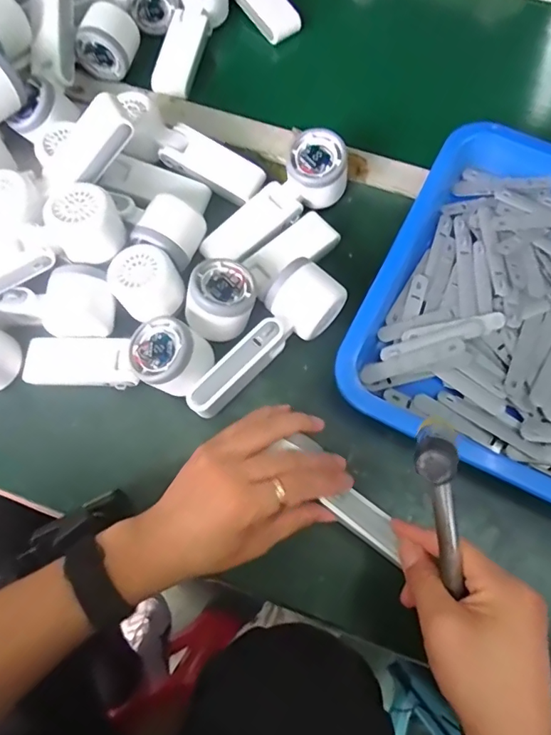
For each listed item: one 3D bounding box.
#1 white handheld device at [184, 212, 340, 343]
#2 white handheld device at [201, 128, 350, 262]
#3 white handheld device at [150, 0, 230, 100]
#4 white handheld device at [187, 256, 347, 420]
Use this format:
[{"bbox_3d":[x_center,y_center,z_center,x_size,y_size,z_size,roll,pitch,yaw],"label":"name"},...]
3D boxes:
[{"bbox_3d":[-0.013,-0.093,0.447,0.053,0.050,0.162,42,76,13],"label":"white handheld device"},{"bbox_3d":[0.000,-0.157,0.479,0.166,0.053,0.055,-40,75,0],"label":"white handheld device"},{"bbox_3d":[-0.101,-0.388,0.564,0.059,0.043,0.177,17,87,6],"label":"white handheld device"},{"bbox_3d":[-0.010,-0.021,0.425,0.054,0.049,0.163,41,76,13],"label":"white handheld device"}]

